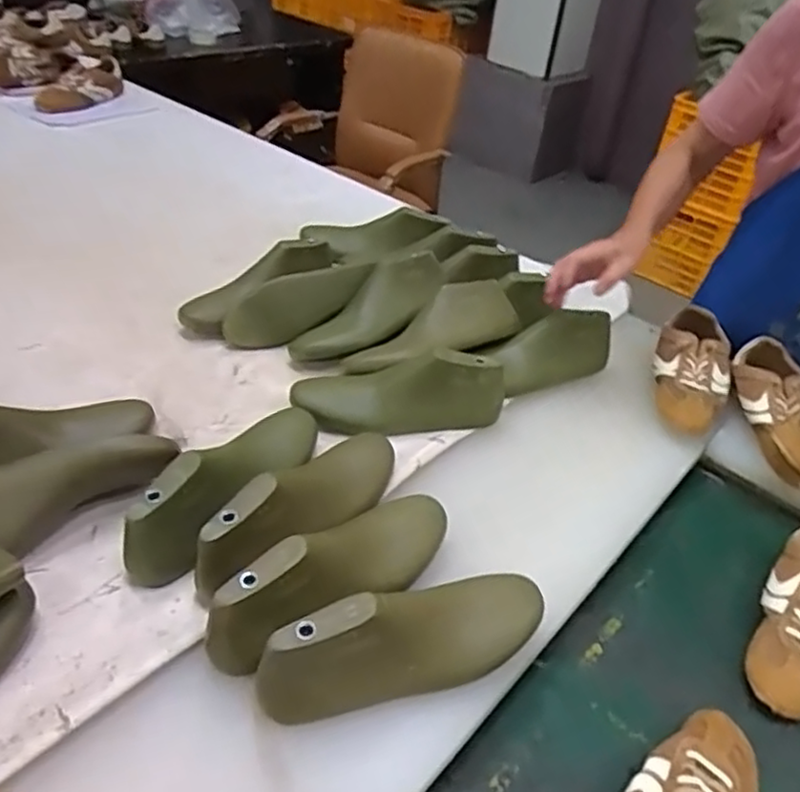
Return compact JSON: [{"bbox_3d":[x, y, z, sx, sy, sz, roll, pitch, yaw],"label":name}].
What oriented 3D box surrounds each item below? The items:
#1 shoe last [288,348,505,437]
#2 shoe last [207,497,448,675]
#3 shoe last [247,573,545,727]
[{"bbox_3d":[-0.002,0.000,0.901,0.269,0.094,0.074,-3,38,-8],"label":"shoe last"},{"bbox_3d":[-0.055,0.167,0.678,0.278,0.107,0.075,-18,41,-43],"label":"shoe last"},{"bbox_3d":[0.014,0.210,0.614,0.271,0.091,0.075,-17,42,-25],"label":"shoe last"}]

